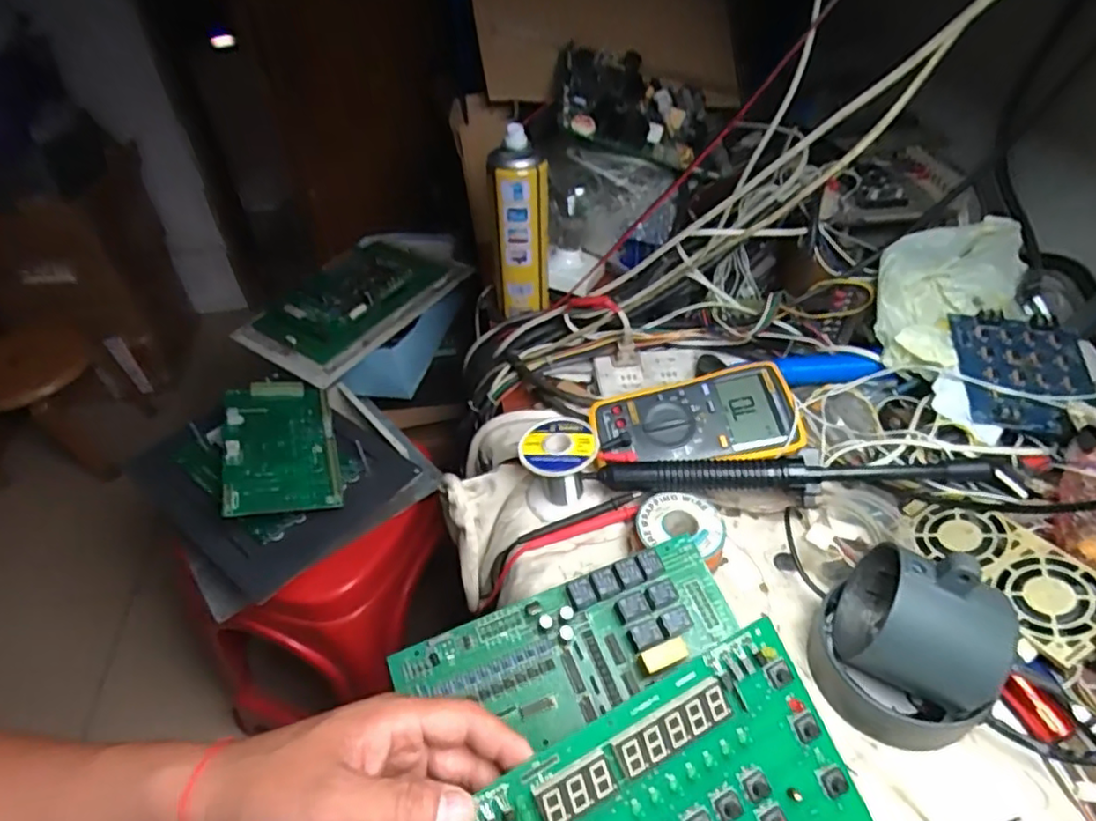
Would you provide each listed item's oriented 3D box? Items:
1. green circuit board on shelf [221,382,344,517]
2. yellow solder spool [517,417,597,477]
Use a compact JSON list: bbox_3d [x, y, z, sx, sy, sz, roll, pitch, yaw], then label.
[{"bbox_3d":[-0.314,0.040,0.742,0.119,0.017,0.208,-4,46,-24],"label":"green circuit board on shelf"},{"bbox_3d":[0.009,0.030,0.518,0.064,0.019,0.056,-4,44,0],"label":"yellow solder spool"}]

